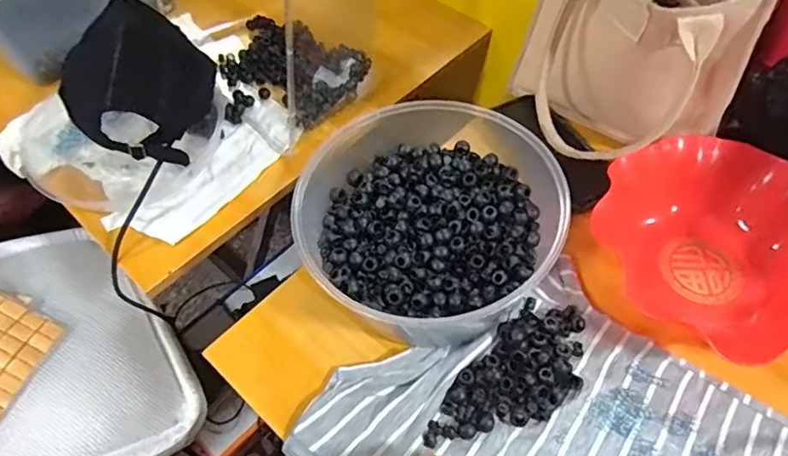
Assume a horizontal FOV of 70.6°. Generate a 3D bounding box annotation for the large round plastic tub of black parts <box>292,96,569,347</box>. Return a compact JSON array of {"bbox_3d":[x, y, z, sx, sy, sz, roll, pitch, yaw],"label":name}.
[{"bbox_3d":[0.030,-0.012,0.504,0.214,0.097,0.205,0,56,1],"label":"large round plastic tub of black parts"}]

